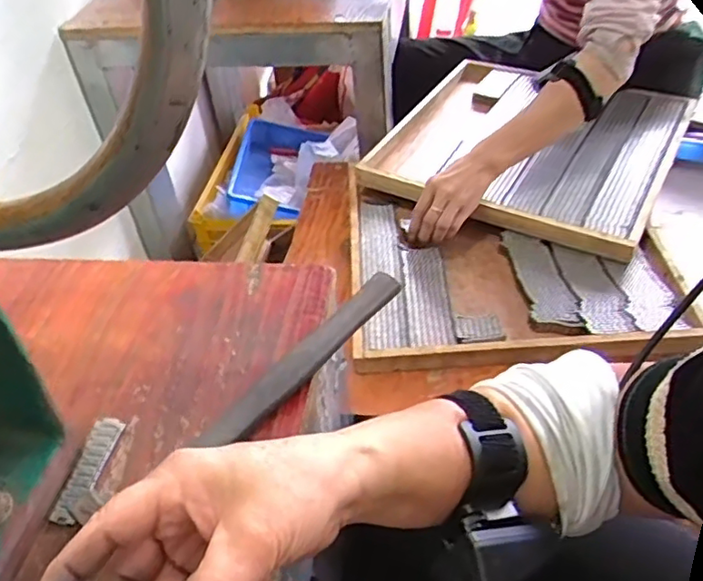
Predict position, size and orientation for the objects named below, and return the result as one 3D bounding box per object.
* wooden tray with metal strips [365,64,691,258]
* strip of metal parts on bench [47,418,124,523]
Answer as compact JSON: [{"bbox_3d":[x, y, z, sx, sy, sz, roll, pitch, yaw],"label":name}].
[{"bbox_3d":[0.278,-0.244,0.981,0.407,0.047,0.423,19,49,24],"label":"wooden tray with metal strips"},{"bbox_3d":[-0.171,0.115,0.408,0.019,0.004,0.072,5,45,11],"label":"strip of metal parts on bench"}]

